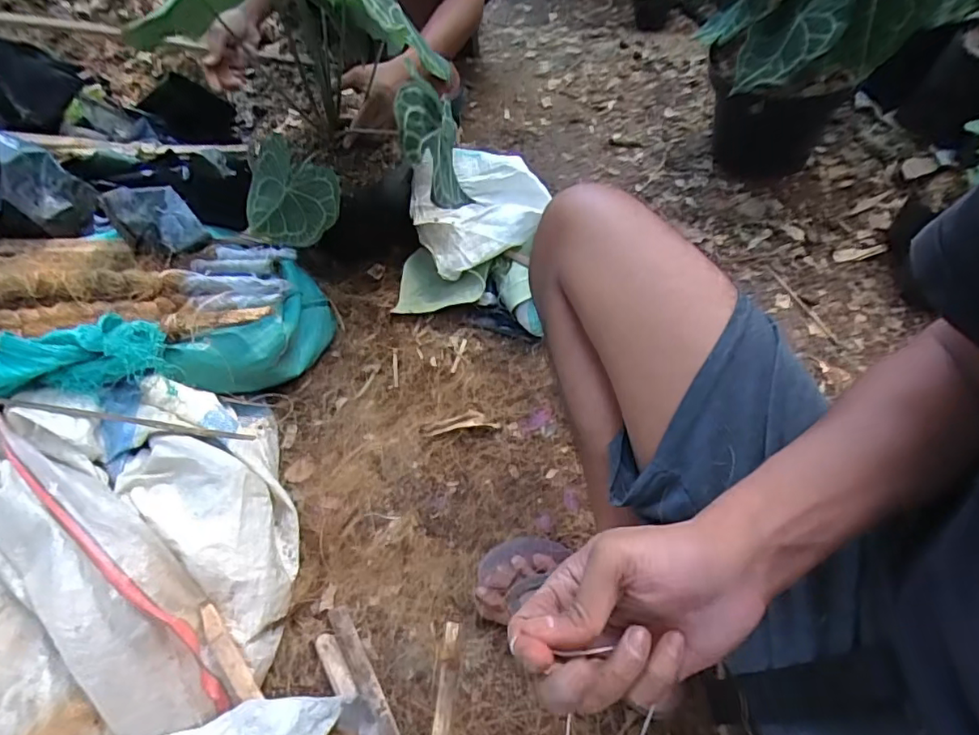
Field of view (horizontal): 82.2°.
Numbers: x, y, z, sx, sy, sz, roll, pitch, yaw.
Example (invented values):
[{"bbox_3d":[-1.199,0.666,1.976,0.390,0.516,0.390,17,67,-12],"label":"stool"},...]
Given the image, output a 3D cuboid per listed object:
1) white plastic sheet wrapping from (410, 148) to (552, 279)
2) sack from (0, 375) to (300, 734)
[{"bbox_3d":[-0.027,-0.280,0.940,0.215,0.043,0.215,-3,76,12],"label":"white plastic sheet wrapping"},{"bbox_3d":[-0.440,0.220,0.607,0.394,0.217,0.374,-13,54,-7],"label":"sack"}]

